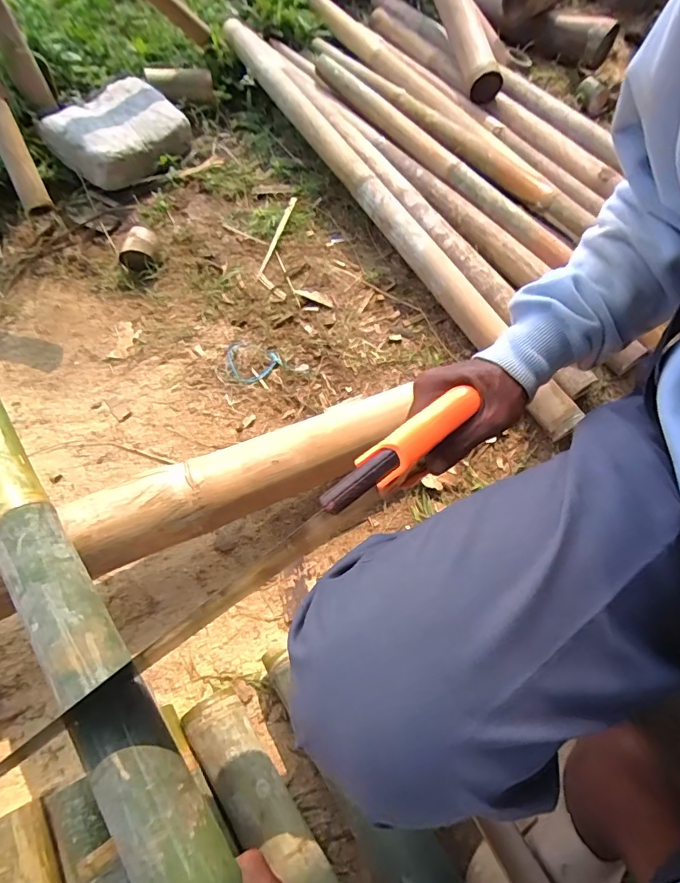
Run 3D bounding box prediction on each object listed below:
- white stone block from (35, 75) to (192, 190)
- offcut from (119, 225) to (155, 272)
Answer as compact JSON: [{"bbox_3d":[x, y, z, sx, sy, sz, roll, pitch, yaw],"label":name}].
[{"bbox_3d":[-0.455,-0.641,0.980,0.195,0.118,0.261,36,69,12],"label":"white stone block"},{"bbox_3d":[-0.369,-0.348,0.857,0.074,0.060,0.068,-22,63,-15],"label":"offcut"}]

